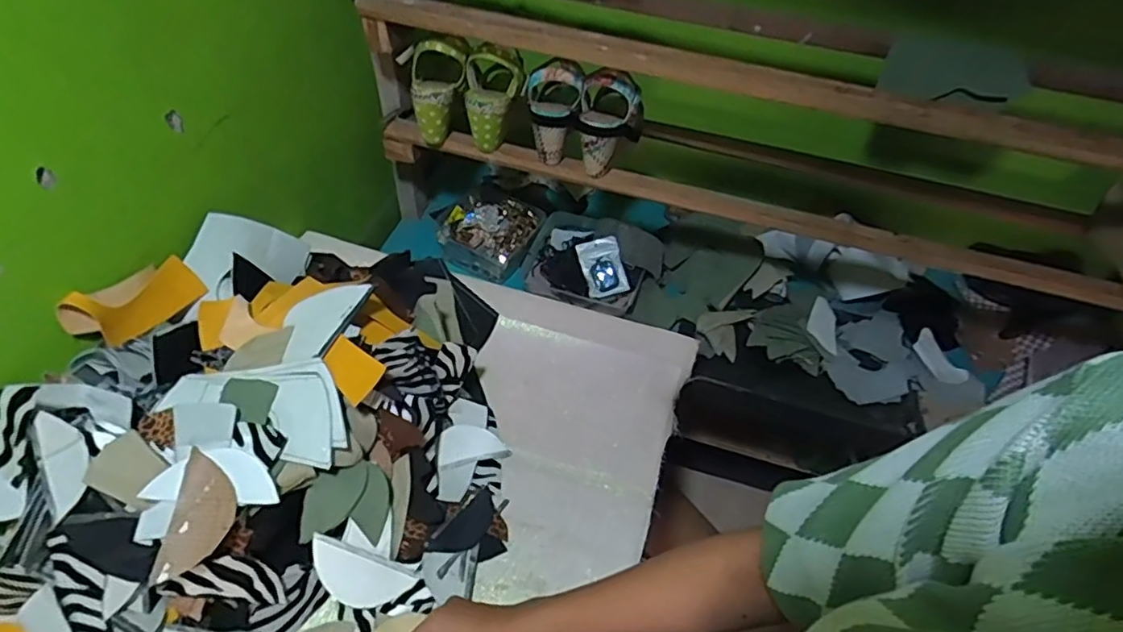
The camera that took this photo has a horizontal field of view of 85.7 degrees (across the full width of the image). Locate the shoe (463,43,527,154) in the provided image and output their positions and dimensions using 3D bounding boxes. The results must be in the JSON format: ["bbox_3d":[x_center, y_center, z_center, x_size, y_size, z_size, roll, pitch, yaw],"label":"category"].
[{"bbox_3d":[-0.098,-0.320,0.890,0.083,0.147,0.070,0,50,-5],"label":"shoe"}]

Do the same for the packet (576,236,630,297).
[{"bbox_3d":[0.070,-0.083,1.034,0.069,0.013,0.100,-16,83,2],"label":"packet"}]

